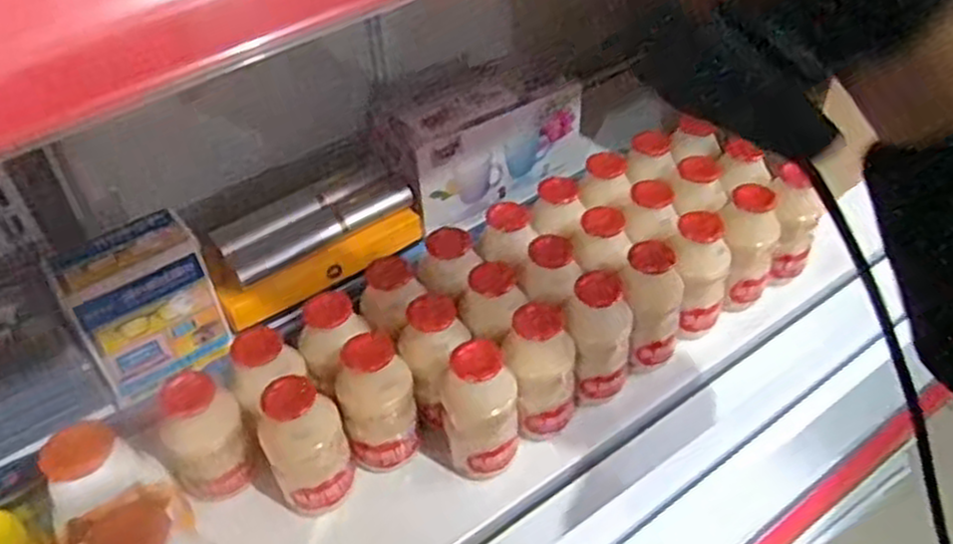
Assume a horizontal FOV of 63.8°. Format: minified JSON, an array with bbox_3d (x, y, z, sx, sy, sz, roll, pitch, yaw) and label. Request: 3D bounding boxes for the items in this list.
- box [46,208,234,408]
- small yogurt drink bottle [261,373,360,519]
[{"bbox_3d":[-0.224,0.022,0.521,0.089,0.100,0.055,-27,48,-22],"label":"box"},{"bbox_3d":[-0.096,0.099,0.439,0.046,0.080,0.040,-20,46,-16],"label":"small yogurt drink bottle"}]

